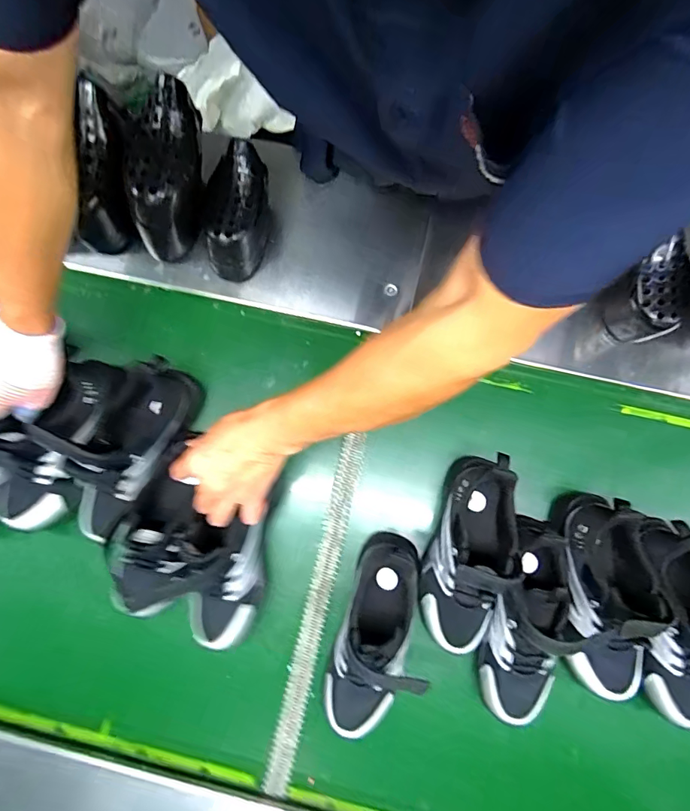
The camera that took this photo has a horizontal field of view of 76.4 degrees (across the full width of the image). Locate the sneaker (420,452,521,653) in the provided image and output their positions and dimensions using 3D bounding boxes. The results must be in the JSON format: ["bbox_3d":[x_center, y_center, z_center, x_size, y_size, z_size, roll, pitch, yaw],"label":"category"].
[{"bbox_3d":[0.143,0.165,0.493,0.079,0.108,0.212,14,82,4],"label":"sneaker"}]

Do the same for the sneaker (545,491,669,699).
[{"bbox_3d":[0.292,0.208,0.479,0.077,0.100,0.215,-5,81,2],"label":"sneaker"}]

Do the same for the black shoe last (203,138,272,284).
[{"bbox_3d":[-0.130,-0.233,0.547,0.076,0.120,0.112,-1,82,2],"label":"black shoe last"}]

